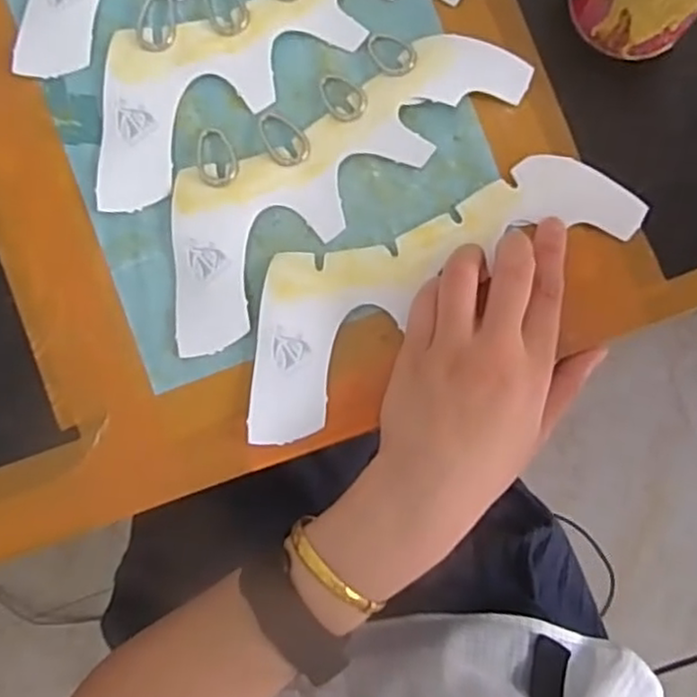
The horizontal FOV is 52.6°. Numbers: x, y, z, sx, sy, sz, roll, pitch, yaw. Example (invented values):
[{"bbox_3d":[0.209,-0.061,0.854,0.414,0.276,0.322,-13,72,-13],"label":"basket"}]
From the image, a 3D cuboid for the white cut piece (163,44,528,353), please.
[{"bbox_3d":[-0.012,-0.091,0.357,0.215,0.009,0.075,-37,88,-1],"label":"white cut piece"}]

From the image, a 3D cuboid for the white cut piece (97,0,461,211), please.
[{"bbox_3d":[-0.047,-0.158,0.364,0.214,0.005,0.079,-32,88,-1],"label":"white cut piece"}]

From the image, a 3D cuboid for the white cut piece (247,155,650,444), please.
[{"bbox_3d":[0.034,-0.038,0.353,0.217,0.007,0.078,-31,88,-1],"label":"white cut piece"}]

